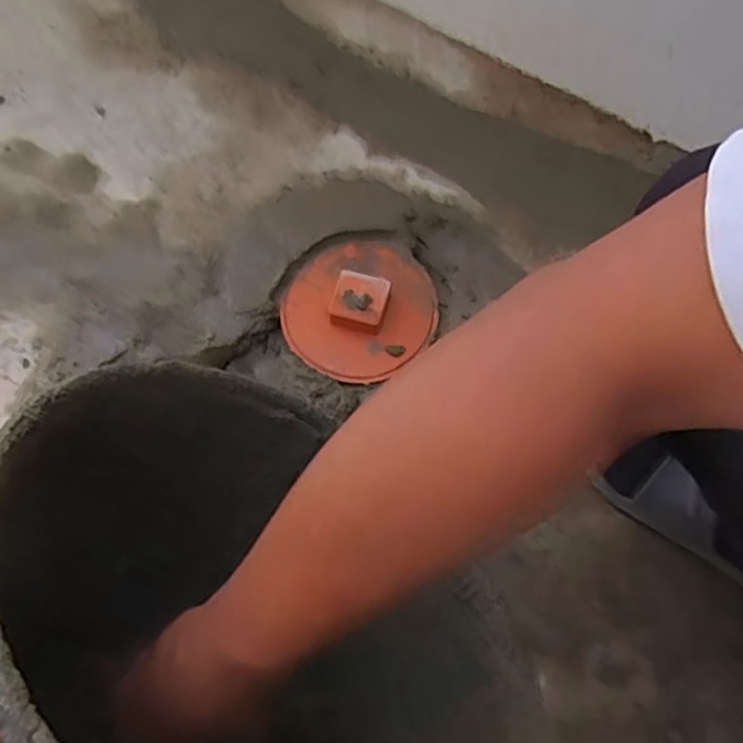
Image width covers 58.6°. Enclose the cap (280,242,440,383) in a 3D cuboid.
[{"bbox_3d":[-0.013,-0.074,0.722,0.166,0.030,0.156,-1,69,2],"label":"cap"}]

